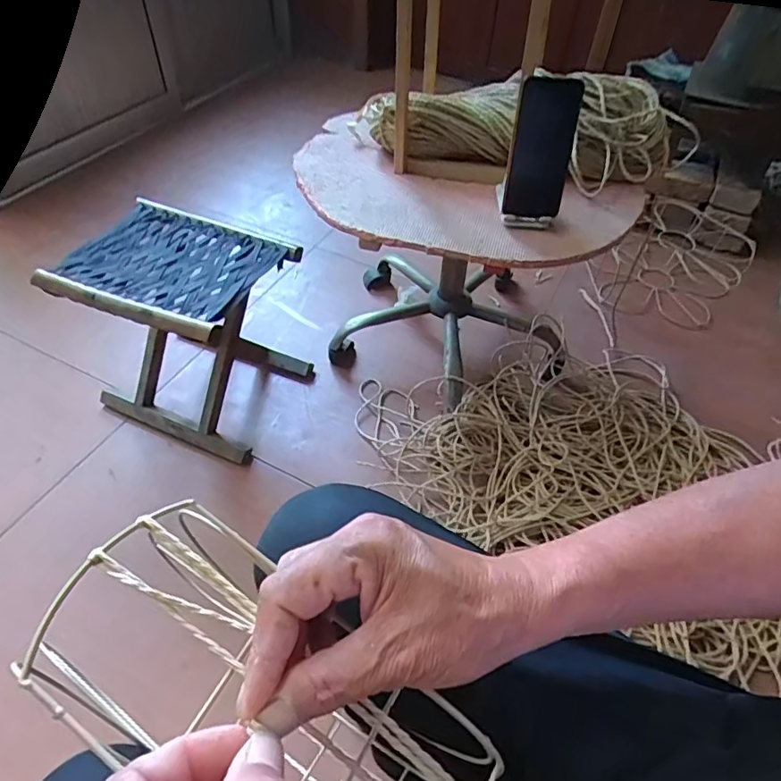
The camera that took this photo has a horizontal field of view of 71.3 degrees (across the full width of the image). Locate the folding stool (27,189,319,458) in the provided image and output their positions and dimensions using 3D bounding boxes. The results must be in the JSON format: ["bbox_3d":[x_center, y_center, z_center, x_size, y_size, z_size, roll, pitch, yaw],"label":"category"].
[{"bbox_3d":[-0.341,-0.101,0.938,0.301,0.311,0.240,20,51,13],"label":"folding stool"}]

